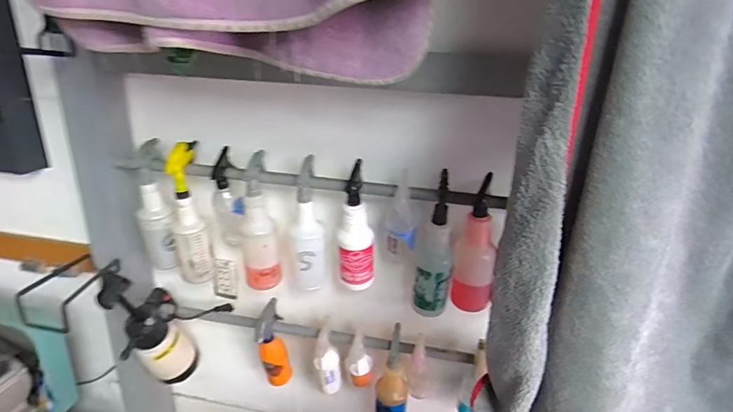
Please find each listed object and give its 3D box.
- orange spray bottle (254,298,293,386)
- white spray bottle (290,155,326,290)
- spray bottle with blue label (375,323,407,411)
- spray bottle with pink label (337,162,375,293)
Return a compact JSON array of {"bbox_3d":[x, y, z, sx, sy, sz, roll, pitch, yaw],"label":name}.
[{"bbox_3d":[-0.249,0.362,1.103,0.082,0.246,0.107,-18,25,-26],"label":"orange spray bottle"},{"bbox_3d":[-0.130,0.045,0.944,0.073,0.282,0.063,0,22,-6],"label":"white spray bottle"},{"bbox_3d":[0.067,0.457,1.058,0.081,0.310,0.072,5,22,8],"label":"spray bottle with blue label"},{"bbox_3d":[-0.019,0.051,0.943,0.079,0.295,0.080,4,22,3],"label":"spray bottle with pink label"}]

